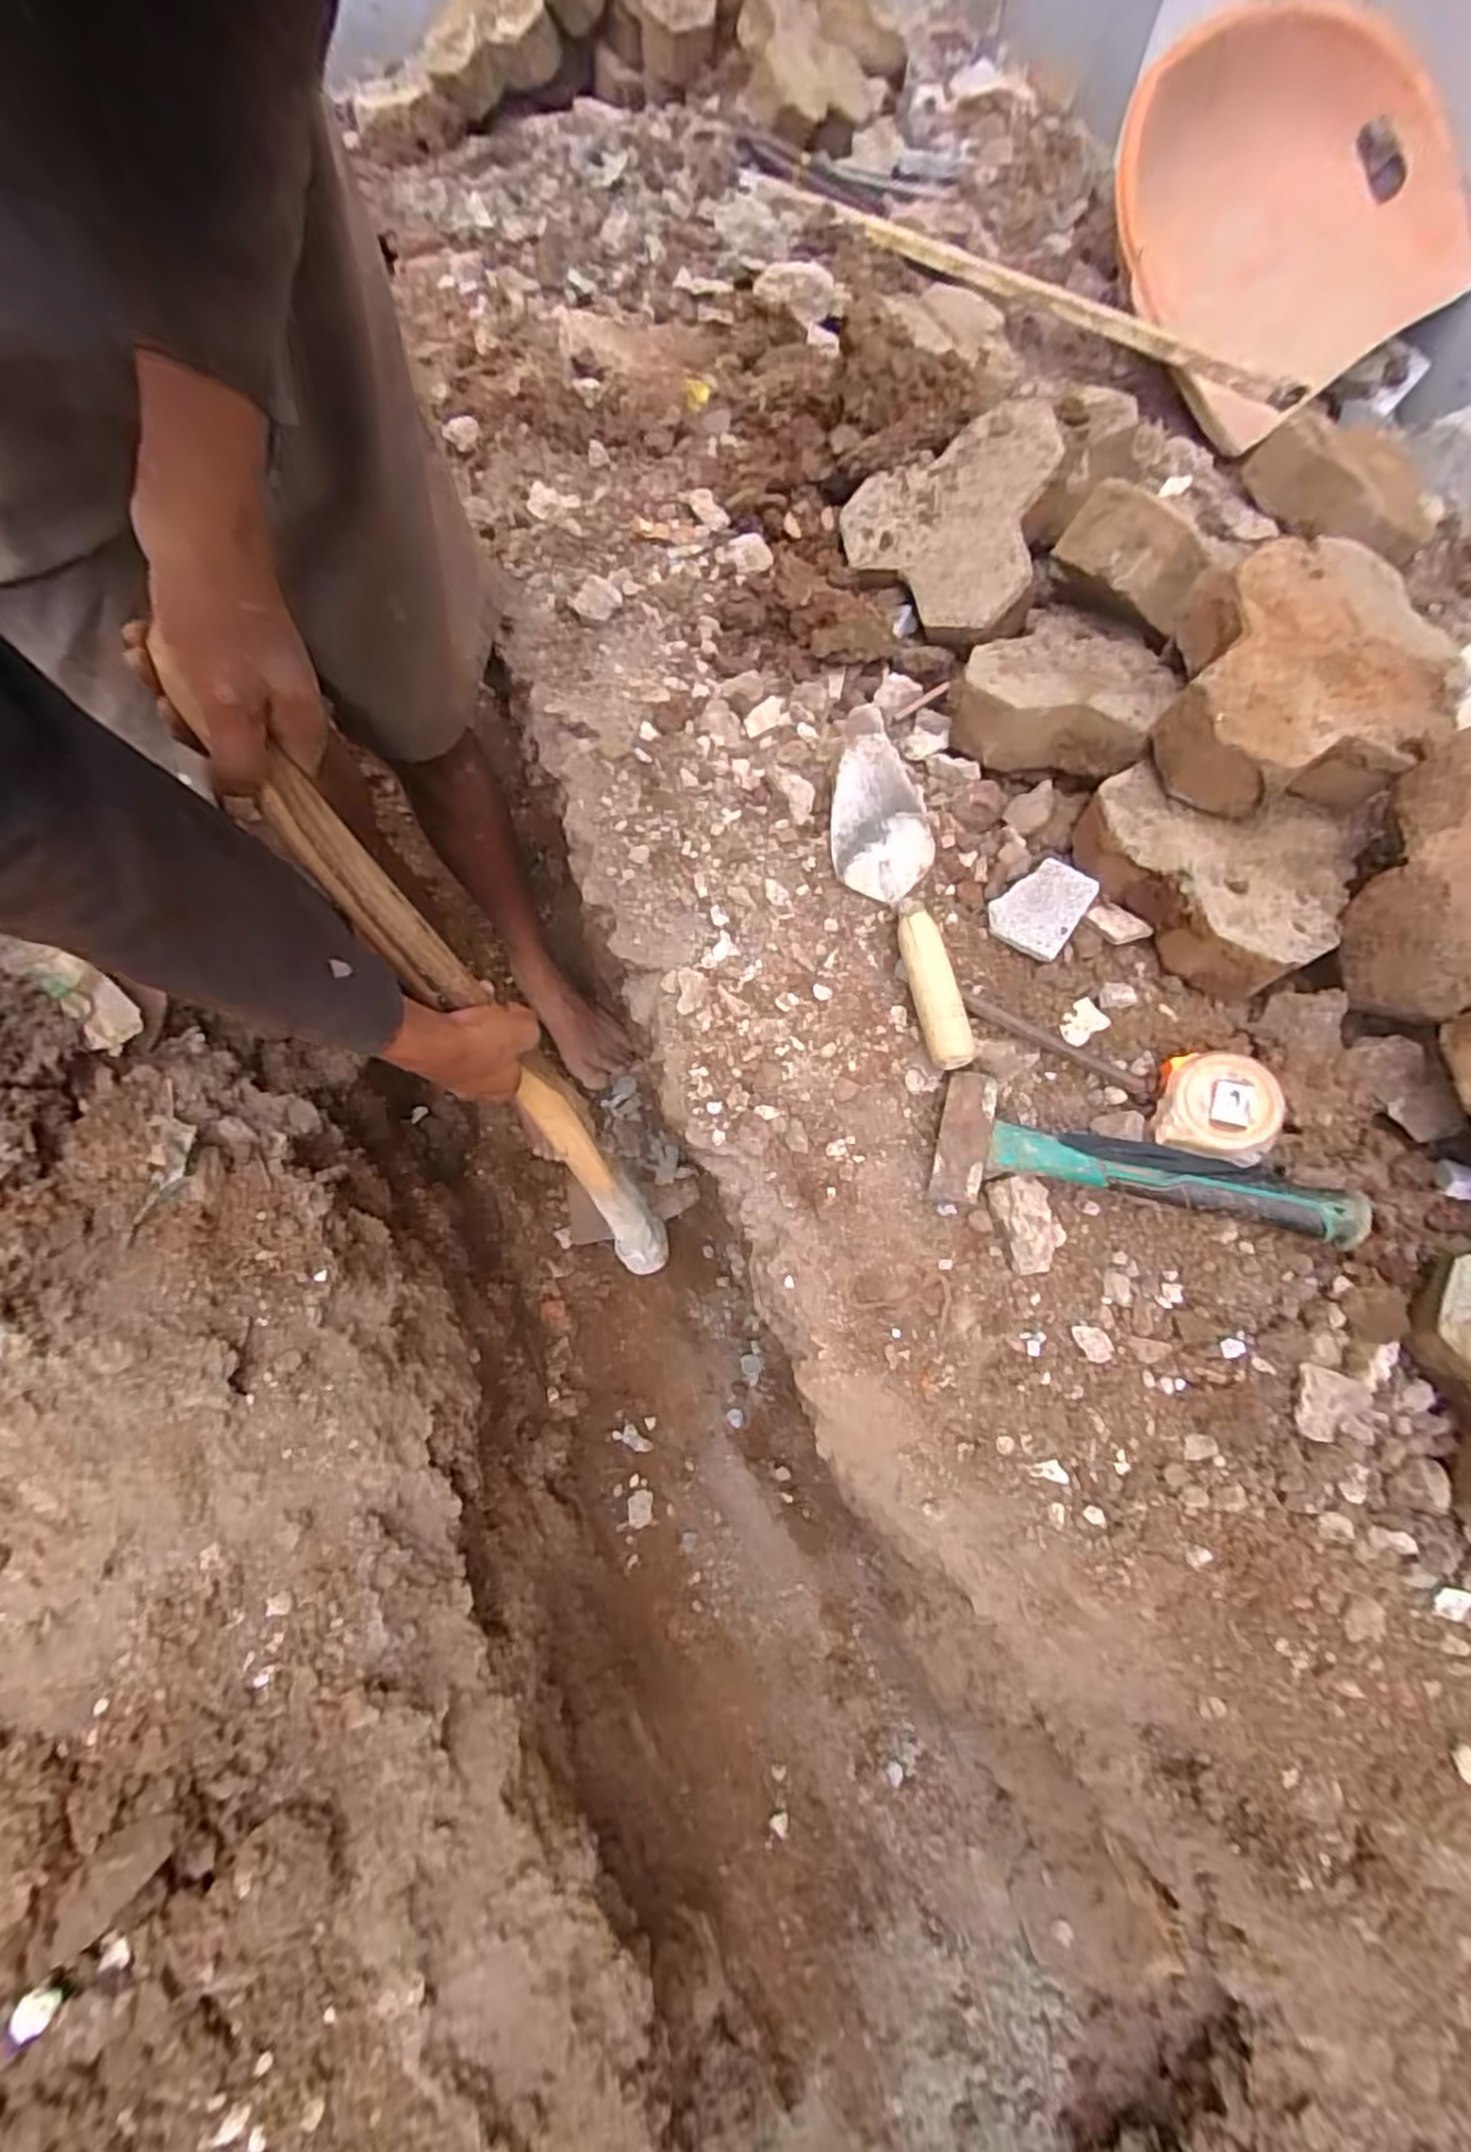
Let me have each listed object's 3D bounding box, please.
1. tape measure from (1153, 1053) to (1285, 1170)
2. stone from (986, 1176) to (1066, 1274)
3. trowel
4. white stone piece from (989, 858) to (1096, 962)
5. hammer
[{"bbox_3d":[0.345,0.022,0.543,0.075,0.034,0.075,13,71,6],"label":"tape measure"},{"bbox_3d":[0.227,0.111,0.579,0.048,0.027,0.073,-15,71,-4],"label":"stone"},{"bbox_3d":[0.130,-0.157,0.627,0.088,0.052,0.319,-3,71,0],"label":"trowel"},{"bbox_3d":[0.249,-0.138,0.616,0.064,0.018,0.073,34,95,19],"label":"white stone piece"},{"bbox_3d":[0.292,0.062,0.556,0.277,0.070,0.098,9,71,4],"label":"hammer"}]

